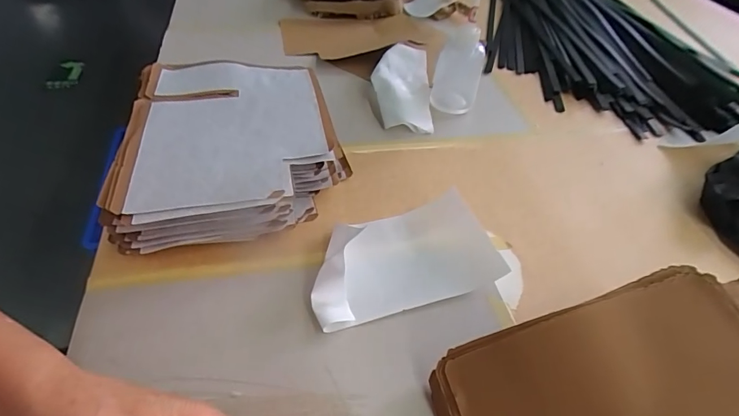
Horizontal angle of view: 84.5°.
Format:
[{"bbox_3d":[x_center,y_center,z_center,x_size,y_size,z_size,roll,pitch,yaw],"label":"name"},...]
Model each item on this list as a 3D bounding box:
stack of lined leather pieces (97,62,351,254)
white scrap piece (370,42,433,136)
[{"bbox_3d":[-0.143,-0.062,0.446,0.226,0.071,0.231,-6,47,-11],"label":"stack of lined leather pieces"},{"bbox_3d":[0.048,-0.181,0.606,0.083,0.040,0.175,2,46,-3],"label":"white scrap piece"}]

